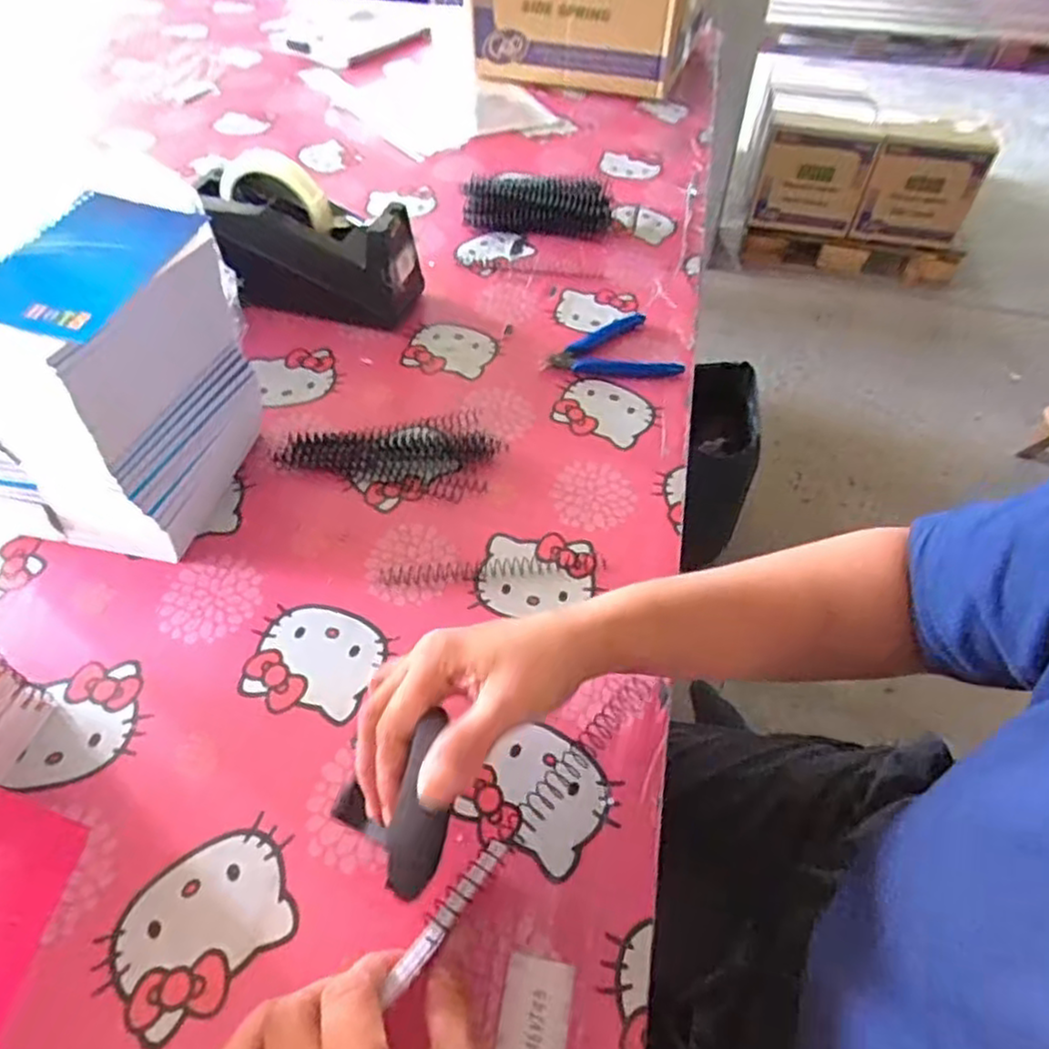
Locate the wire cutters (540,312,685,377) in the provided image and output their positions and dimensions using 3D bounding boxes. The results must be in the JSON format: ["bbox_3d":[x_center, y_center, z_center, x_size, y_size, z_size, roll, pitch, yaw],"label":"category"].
[{"bbox_3d":[0.074,-0.151,0.629,0.110,0.011,0.086,-19,53,-16],"label":"wire cutters"}]

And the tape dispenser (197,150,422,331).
[{"bbox_3d":[-0.195,-0.252,0.632,0.191,0.122,0.072,7,50,5],"label":"tape dispenser"}]

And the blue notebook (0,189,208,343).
[{"bbox_3d":[-0.244,-0.149,0.393,0.071,0.013,0.131,20,48,-5],"label":"blue notebook"}]

